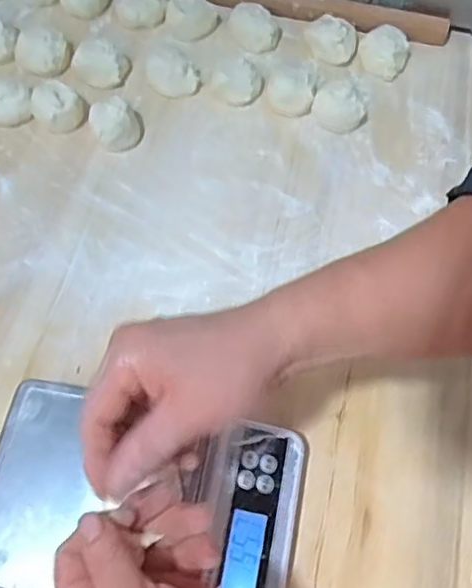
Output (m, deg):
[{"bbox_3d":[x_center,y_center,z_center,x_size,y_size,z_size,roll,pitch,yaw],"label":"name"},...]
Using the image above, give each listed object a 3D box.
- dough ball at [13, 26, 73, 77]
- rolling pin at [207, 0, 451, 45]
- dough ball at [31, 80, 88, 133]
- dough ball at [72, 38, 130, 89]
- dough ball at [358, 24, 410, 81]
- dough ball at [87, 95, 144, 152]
[{"bbox_3d":[-0.199,-0.250,0.624,0.055,0.033,0.046,-19,66,-10],"label":"dough ball"},{"bbox_3d":[0.081,-0.313,0.661,0.299,0.025,0.024,10,64,4],"label":"rolling pin"},{"bbox_3d":[-0.171,-0.181,0.589,0.048,0.039,0.039,-19,66,-10],"label":"dough ball"},{"bbox_3d":[-0.140,-0.237,0.626,0.053,0.027,0.041,31,67,13],"label":"dough ball"},{"bbox_3d":[0.157,-0.260,0.645,0.050,0.027,0.057,13,64,5],"label":"dough ball"},{"bbox_3d":[-0.117,-0.165,0.586,0.047,0.032,0.048,-15,65,-8],"label":"dough ball"}]

